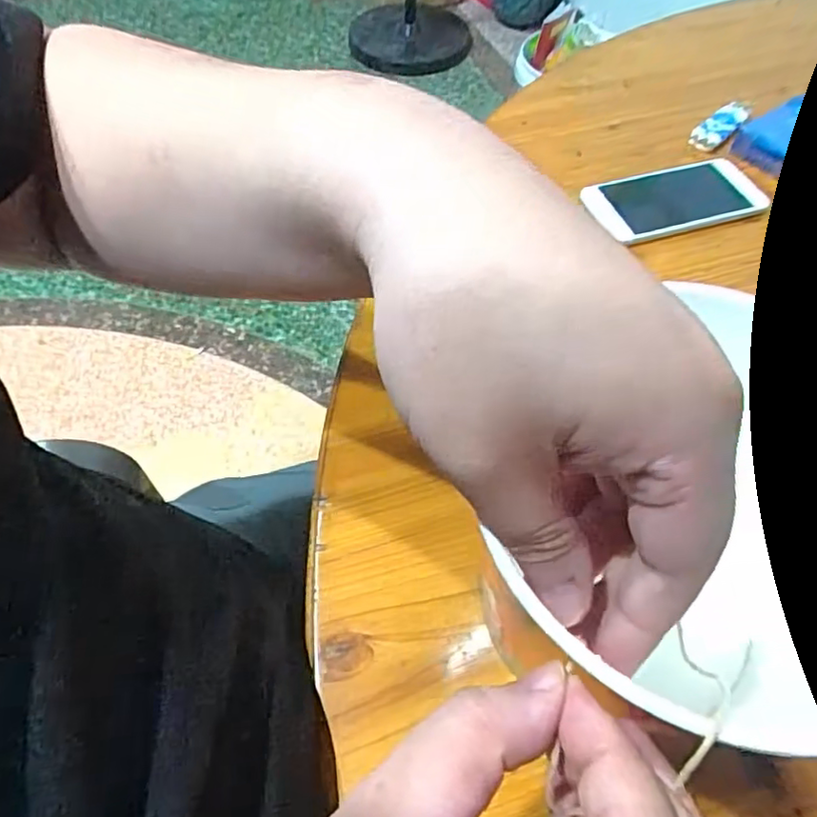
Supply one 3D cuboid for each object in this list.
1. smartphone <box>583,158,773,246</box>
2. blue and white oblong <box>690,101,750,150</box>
[{"bbox_3d":[0.201,-0.159,0.464,0.126,0.007,0.063,-11,56,-8],"label":"smartphone"},{"bbox_3d":[0.263,-0.239,0.511,0.065,0.006,0.025,-39,63,-20],"label":"blue and white oblong"}]

